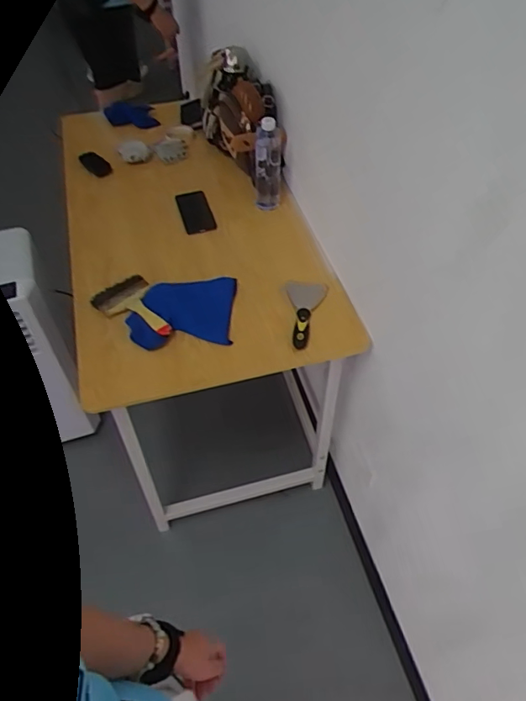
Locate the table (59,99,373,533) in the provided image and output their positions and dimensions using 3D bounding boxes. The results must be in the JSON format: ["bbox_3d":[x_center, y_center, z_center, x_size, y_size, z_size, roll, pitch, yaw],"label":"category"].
[{"bbox_3d":[-0.201,-0.145,1.578,0.567,0.672,1.051,-12,51,-10],"label":"table"}]

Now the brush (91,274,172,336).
[{"bbox_3d":[-0.256,-0.092,1.130,0.196,0.028,0.115,32,57,25],"label":"brush"}]

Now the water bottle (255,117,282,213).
[{"bbox_3d":[0.011,-0.434,1.259,0.062,0.222,0.073,1,50,2],"label":"water bottle"}]

